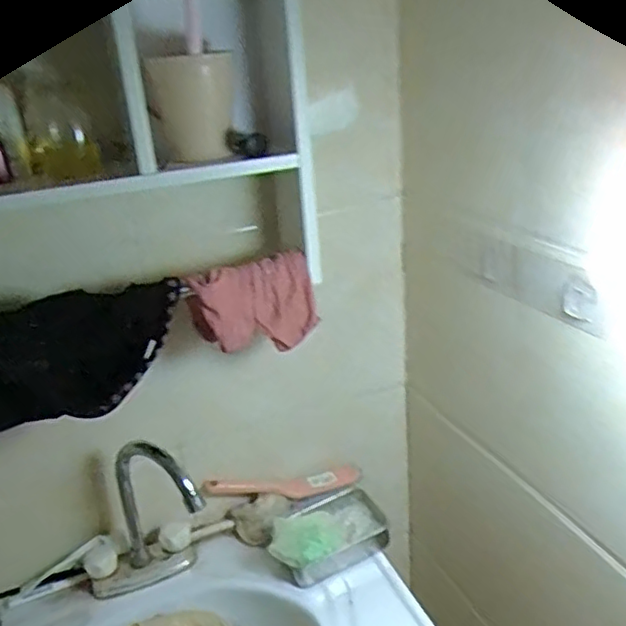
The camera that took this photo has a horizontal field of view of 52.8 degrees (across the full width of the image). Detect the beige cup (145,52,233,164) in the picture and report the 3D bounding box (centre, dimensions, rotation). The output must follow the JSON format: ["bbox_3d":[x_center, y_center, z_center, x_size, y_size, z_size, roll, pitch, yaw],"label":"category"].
[{"bbox_3d":[-0.123,-0.216,0.670,0.080,0.105,0.074,-7,23,-2],"label":"beige cup"}]

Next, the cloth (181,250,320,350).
[{"bbox_3d":[-0.070,-0.010,0.740,0.145,0.098,0.060,-11,24,-11],"label":"cloth"}]

